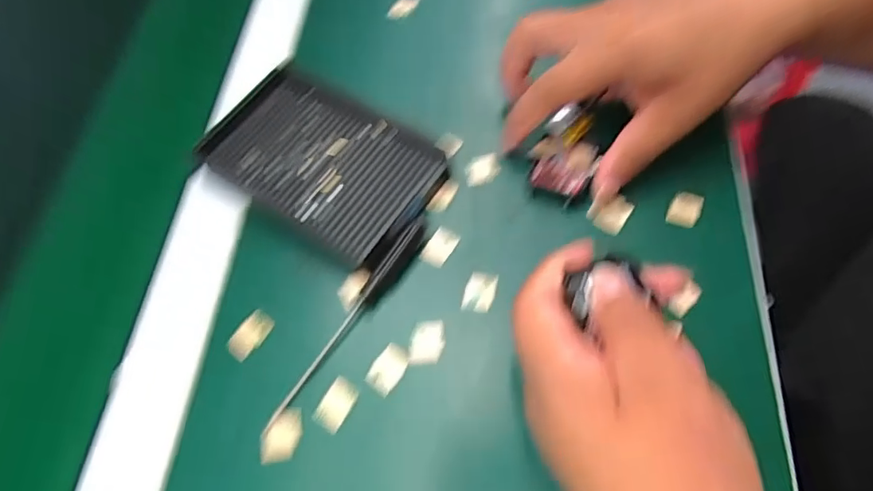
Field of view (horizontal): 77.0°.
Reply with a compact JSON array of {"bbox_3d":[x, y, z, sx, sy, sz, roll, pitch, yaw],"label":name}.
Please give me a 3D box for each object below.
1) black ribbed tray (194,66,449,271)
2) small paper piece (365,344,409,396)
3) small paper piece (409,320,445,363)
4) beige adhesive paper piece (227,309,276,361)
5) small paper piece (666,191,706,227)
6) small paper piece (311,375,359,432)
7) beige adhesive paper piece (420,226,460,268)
[{"bbox_3d":[-0.072,-0.052,0.337,0.140,0.013,0.094,30,69,18],"label":"black ribbed tray"},{"bbox_3d":[-0.025,0.064,0.287,0.017,0.005,0.026,29,69,18],"label":"small paper piece"},{"bbox_3d":[-0.005,0.051,0.295,0.019,0.004,0.025,-1,51,-5],"label":"small paper piece"},{"bbox_3d":[-0.103,0.050,0.304,0.016,0.006,0.028,30,69,18],"label":"beige adhesive paper piece"},{"bbox_3d":[0.145,-0.021,0.319,0.017,0.006,0.021,19,66,14],"label":"small paper piece"},{"bbox_3d":[-0.051,0.082,0.281,0.015,0.007,0.025,26,68,17],"label":"small paper piece"},{"bbox_3d":[0.002,0.000,0.320,0.014,0.006,0.023,29,69,18],"label":"beige adhesive paper piece"}]

